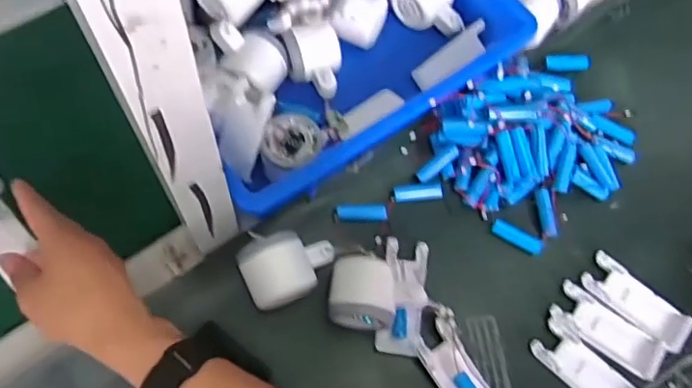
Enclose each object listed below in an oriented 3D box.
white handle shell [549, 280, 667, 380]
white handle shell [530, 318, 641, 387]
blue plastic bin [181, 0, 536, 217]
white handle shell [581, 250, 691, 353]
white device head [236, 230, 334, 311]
[{"bbox_3d":[0.244,0.127,0.533,0.106,0.010,0.041,35,69,9],"label":"white handle shell"},{"bbox_3d":[0.220,0.163,0.518,0.105,0.012,0.041,41,70,11],"label":"white handle shell"},{"bbox_3d":[-0.089,-0.269,0.617,0.355,0.095,0.528,-32,74,-16],"label":"blue plastic bin"},{"bbox_3d":[0.276,0.103,0.543,0.104,0.012,0.041,42,70,11],"label":"white handle shell"},{"bbox_3d":[-0.053,0.061,0.514,0.081,0.031,0.066,-22,72,-14],"label":"white device head"}]

